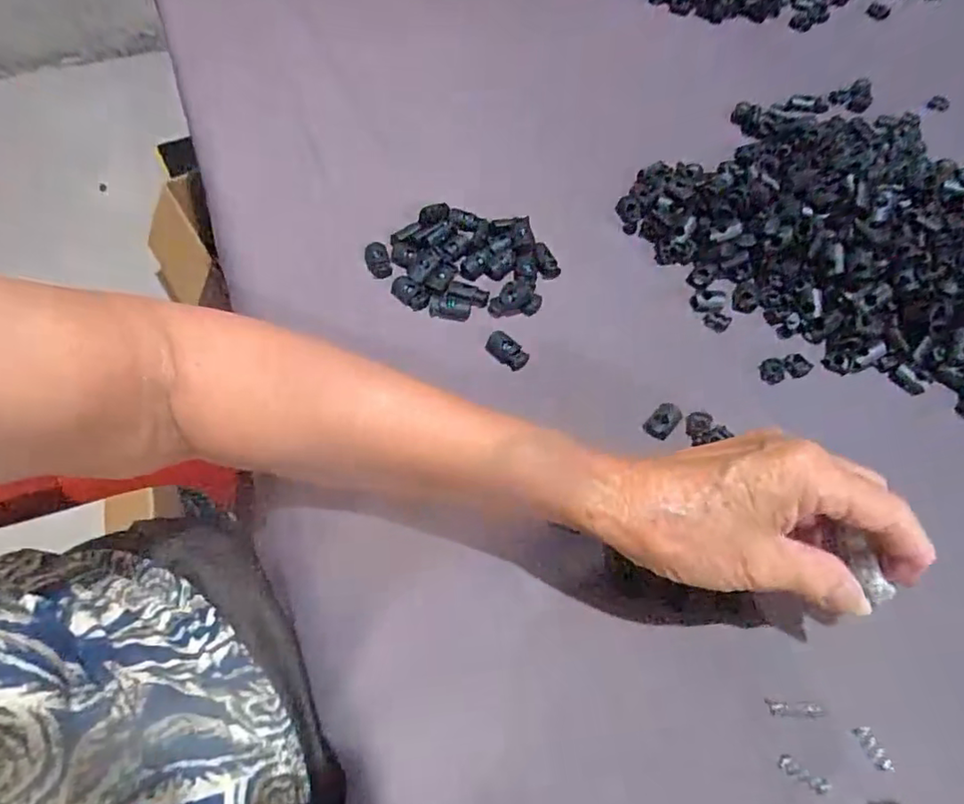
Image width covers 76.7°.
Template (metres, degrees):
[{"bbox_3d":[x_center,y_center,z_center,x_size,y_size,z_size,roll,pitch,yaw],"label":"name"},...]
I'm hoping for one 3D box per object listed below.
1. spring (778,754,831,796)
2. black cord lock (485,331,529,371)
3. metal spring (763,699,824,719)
[{"bbox_3d":[0.138,0.159,0.260,0.020,0.004,0.007,33,62,19],"label":"spring"},{"bbox_3d":[0.016,-0.033,0.386,0.028,0.010,0.012,38,65,22],"label":"black cord lock"},{"bbox_3d":[0.140,0.137,0.273,0.024,0.004,0.006,3,56,1],"label":"metal spring"}]

